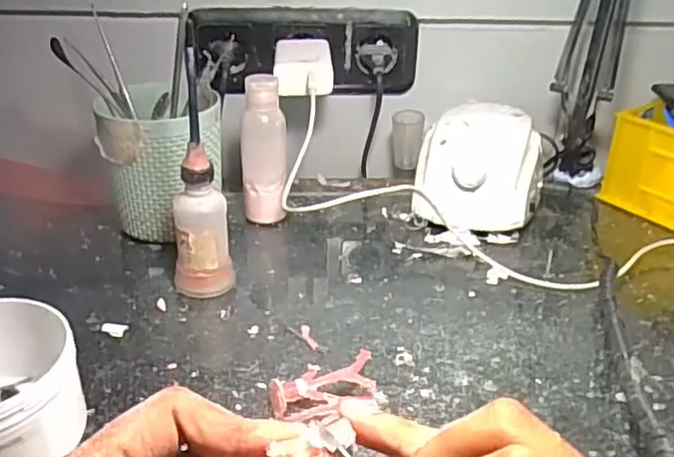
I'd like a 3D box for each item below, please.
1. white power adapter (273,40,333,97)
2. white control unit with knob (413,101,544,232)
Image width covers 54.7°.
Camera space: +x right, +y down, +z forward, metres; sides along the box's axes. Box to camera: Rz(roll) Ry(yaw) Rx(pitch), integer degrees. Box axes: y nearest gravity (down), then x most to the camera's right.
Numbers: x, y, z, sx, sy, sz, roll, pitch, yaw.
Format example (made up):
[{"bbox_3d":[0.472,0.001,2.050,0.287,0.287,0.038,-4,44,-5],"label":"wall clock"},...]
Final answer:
[{"bbox_3d":[-0.030,-0.147,0.589,0.051,0.031,0.074,0,30,-4],"label":"white power adapter"},{"bbox_3d":[0.131,-0.054,0.590,0.109,0.080,0.130,8,30,11],"label":"white control unit with knob"}]

